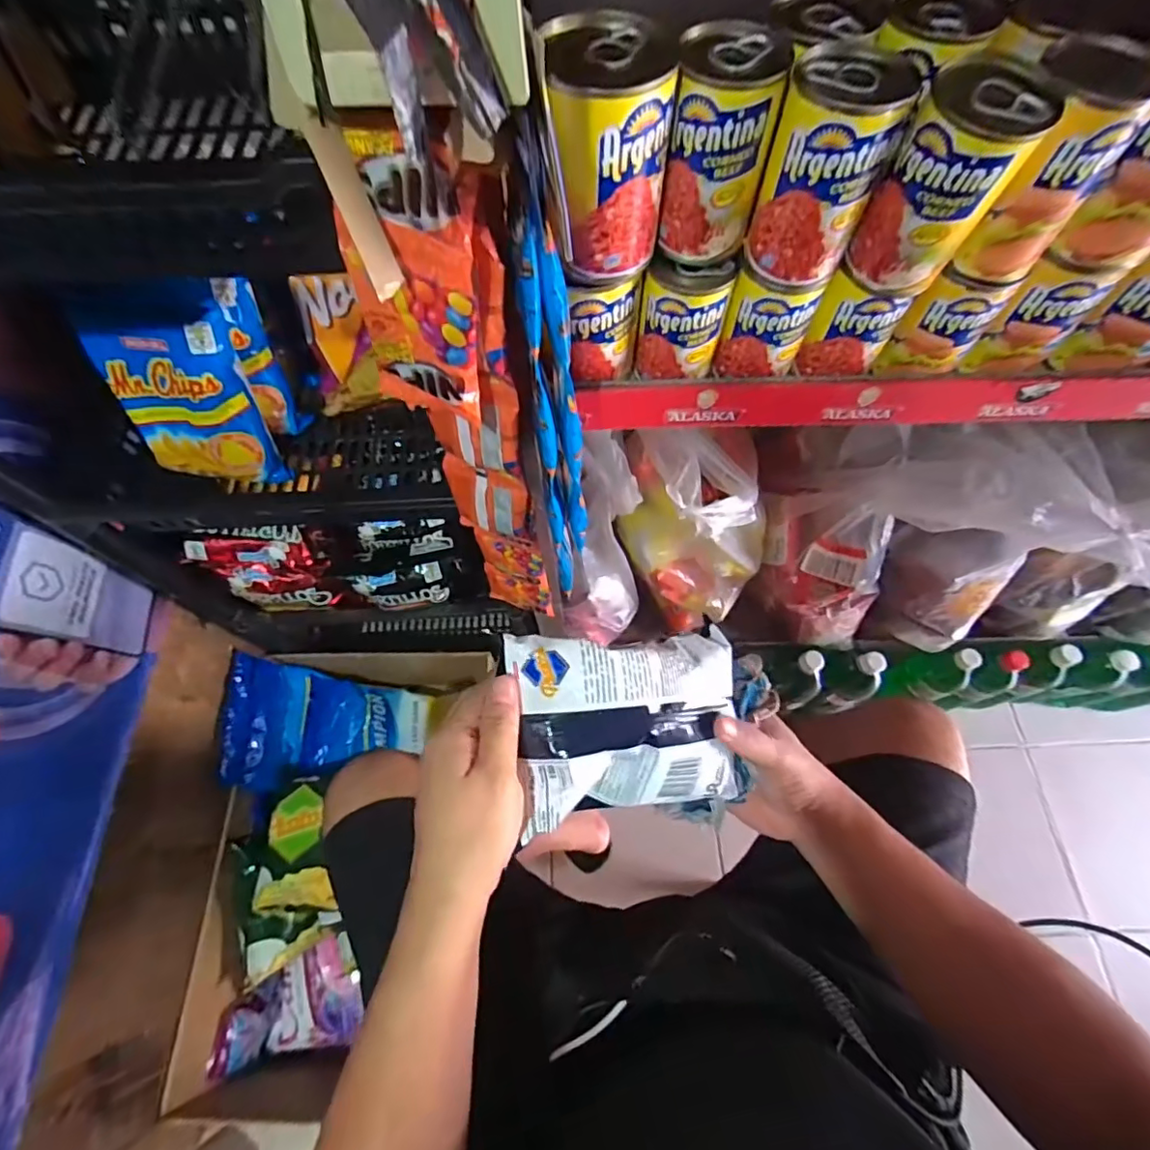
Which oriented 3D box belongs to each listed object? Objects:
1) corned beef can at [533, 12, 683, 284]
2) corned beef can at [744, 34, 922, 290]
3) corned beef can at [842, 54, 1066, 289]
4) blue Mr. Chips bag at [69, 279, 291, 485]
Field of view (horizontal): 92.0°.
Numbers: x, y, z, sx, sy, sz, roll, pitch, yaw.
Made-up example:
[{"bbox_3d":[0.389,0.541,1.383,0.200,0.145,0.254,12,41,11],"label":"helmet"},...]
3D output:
[{"bbox_3d":[0.017,-0.205,0.275,0.059,0.088,0.056,0,66,1],"label":"corned beef can"},{"bbox_3d":[0.126,-0.204,0.279,0.057,0.085,0.064,23,69,11],"label":"corned beef can"},{"bbox_3d":[0.180,-0.191,0.273,0.051,0.089,0.052,-1,66,1],"label":"corned beef can"},{"bbox_3d":[-0.385,-0.182,0.546,0.127,0.199,0.044,1,40,1],"label":"blue Mr. Chips bag"}]

